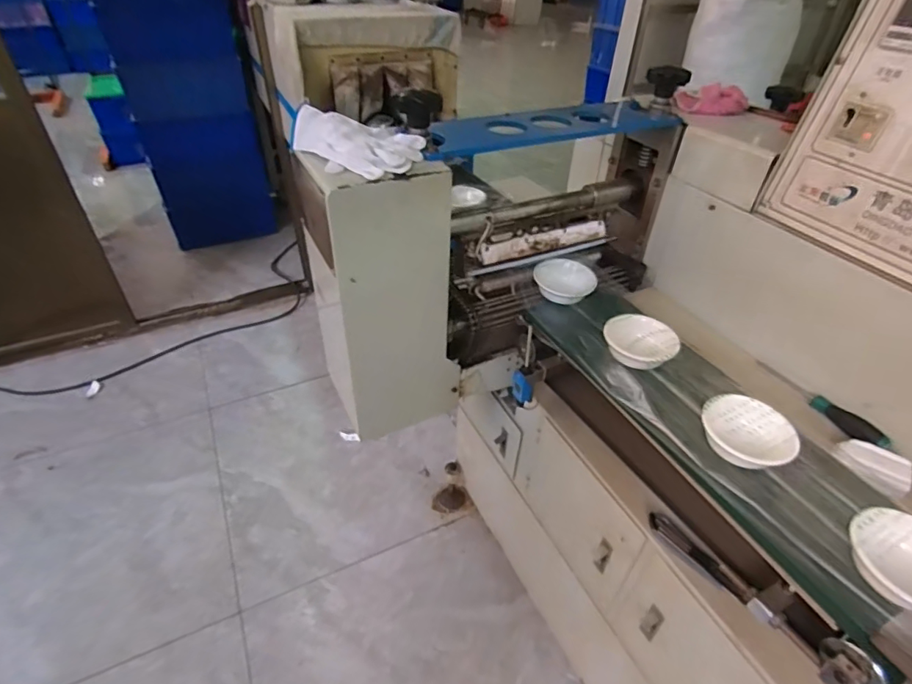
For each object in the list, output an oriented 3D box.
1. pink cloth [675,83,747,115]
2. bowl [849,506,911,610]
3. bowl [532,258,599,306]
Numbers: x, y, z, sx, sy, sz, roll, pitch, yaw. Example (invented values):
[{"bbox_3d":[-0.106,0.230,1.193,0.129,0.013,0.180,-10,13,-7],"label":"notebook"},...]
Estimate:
[{"bbox_3d":[0.488,-0.468,0.968,0.133,0.039,0.079,10,37,12],"label":"pink cloth"},{"bbox_3d":[0.486,0.245,0.548,0.102,0.053,0.112,1,36,-1],"label":"bowl"},{"bbox_3d":[0.203,-0.116,0.943,0.112,0.038,0.112,1,36,-1],"label":"bowl"}]

